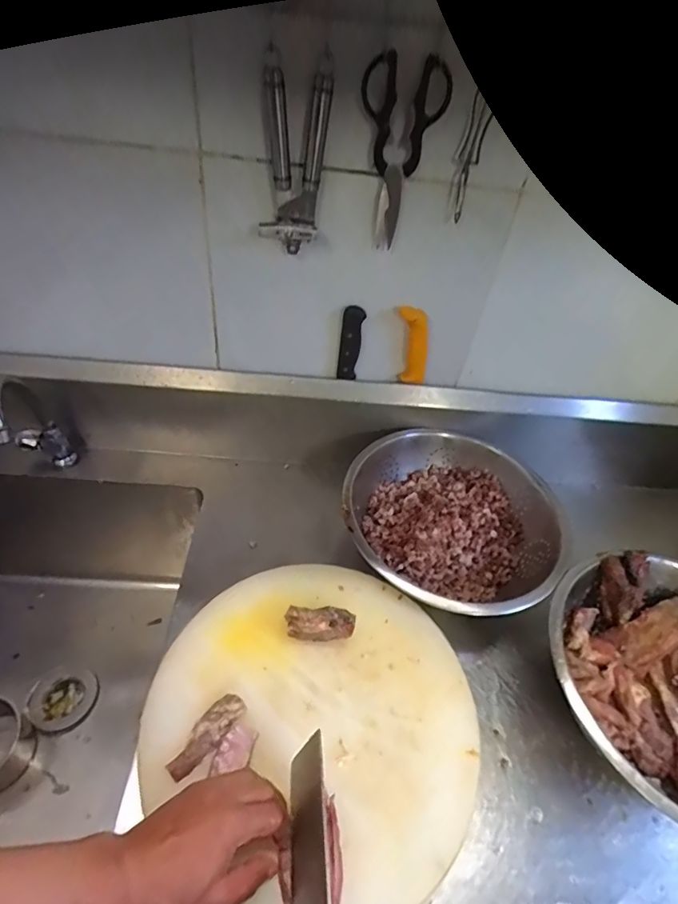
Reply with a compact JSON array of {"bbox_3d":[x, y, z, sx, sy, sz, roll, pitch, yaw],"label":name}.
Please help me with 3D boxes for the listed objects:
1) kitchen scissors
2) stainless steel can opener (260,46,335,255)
[{"bbox_3d":[0.052,-0.338,0.537,0.090,0.195,0.014,6,50,-18],"label":"kitchen scissors"},{"bbox_3d":[-0.051,-0.330,0.532,0.072,0.186,0.030,-4,46,-12],"label":"stainless steel can opener"}]

